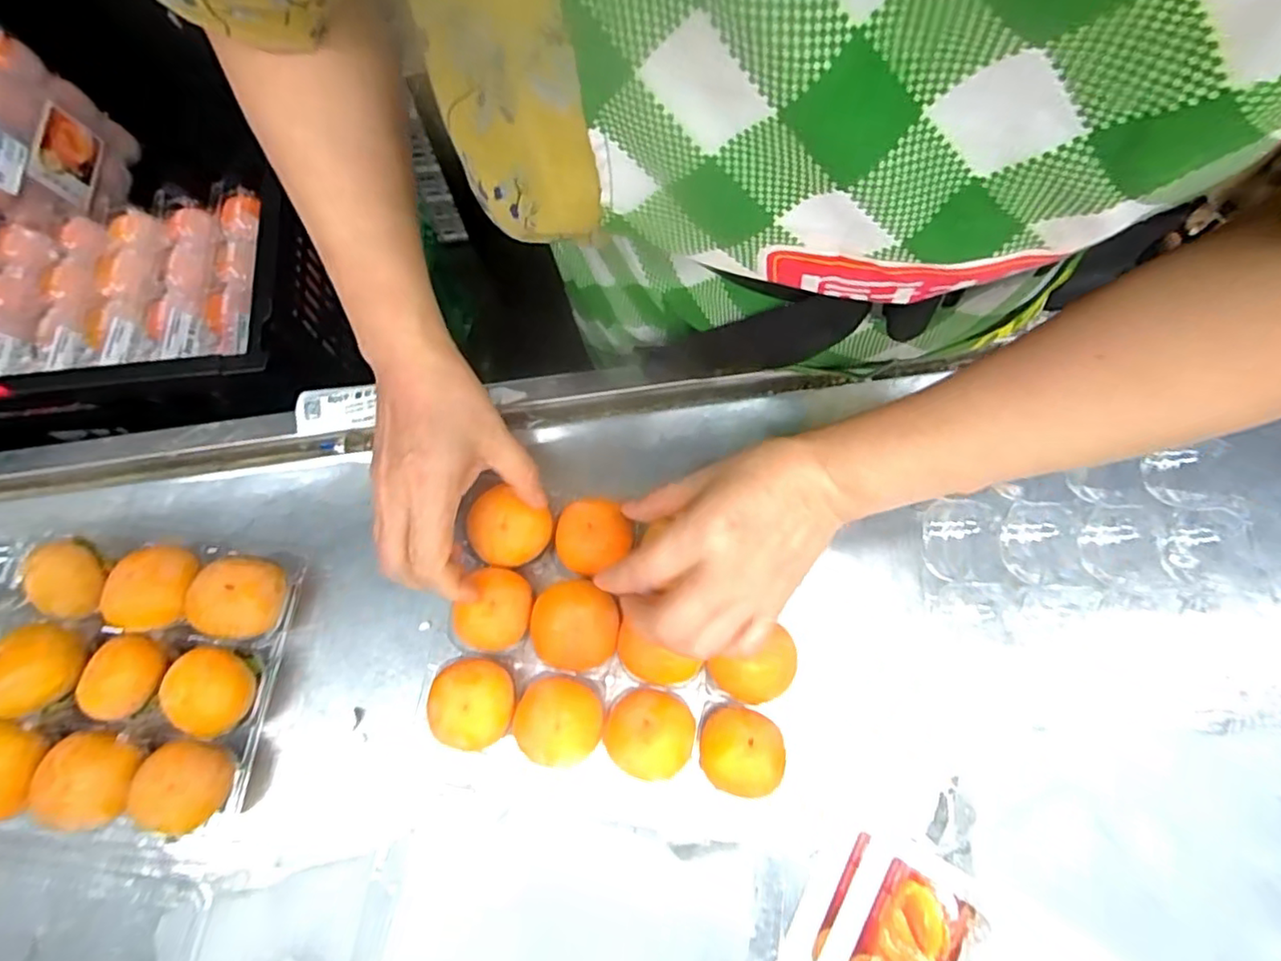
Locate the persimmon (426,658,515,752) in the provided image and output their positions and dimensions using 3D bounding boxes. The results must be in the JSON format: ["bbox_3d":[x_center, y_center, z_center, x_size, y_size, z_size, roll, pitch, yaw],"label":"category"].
[{"bbox_3d":[-0.094,0.131,0.364,0.052,0.039,0.047,2,73,1],"label":"persimmon"}]

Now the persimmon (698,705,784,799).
[{"bbox_3d":[0.057,0.154,0.355,0.044,0.039,0.044,0,73,0],"label":"persimmon"}]

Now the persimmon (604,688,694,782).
[{"bbox_3d":[0.005,0.145,0.360,0.047,0.041,0.045,0,73,0],"label":"persimmon"}]

